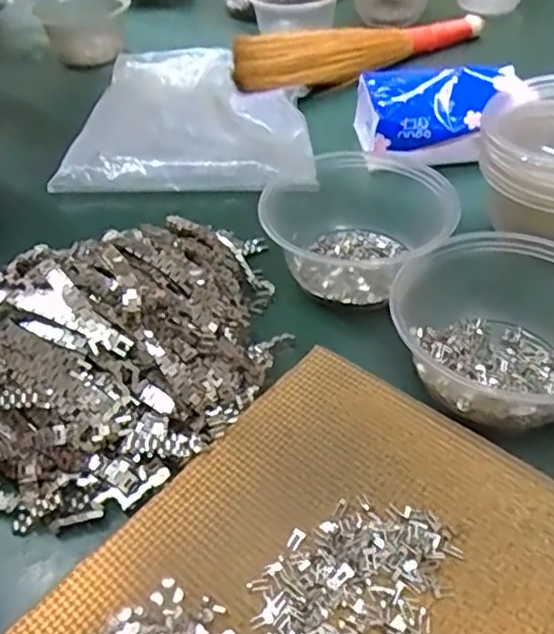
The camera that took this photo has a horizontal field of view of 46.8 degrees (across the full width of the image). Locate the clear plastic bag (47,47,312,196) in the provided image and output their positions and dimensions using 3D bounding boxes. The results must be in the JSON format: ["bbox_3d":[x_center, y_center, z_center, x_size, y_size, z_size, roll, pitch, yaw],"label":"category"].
[{"bbox_3d":[-0.085,-0.209,0.641,0.225,0.017,0.272,-4,46,2],"label":"clear plastic bag"}]

